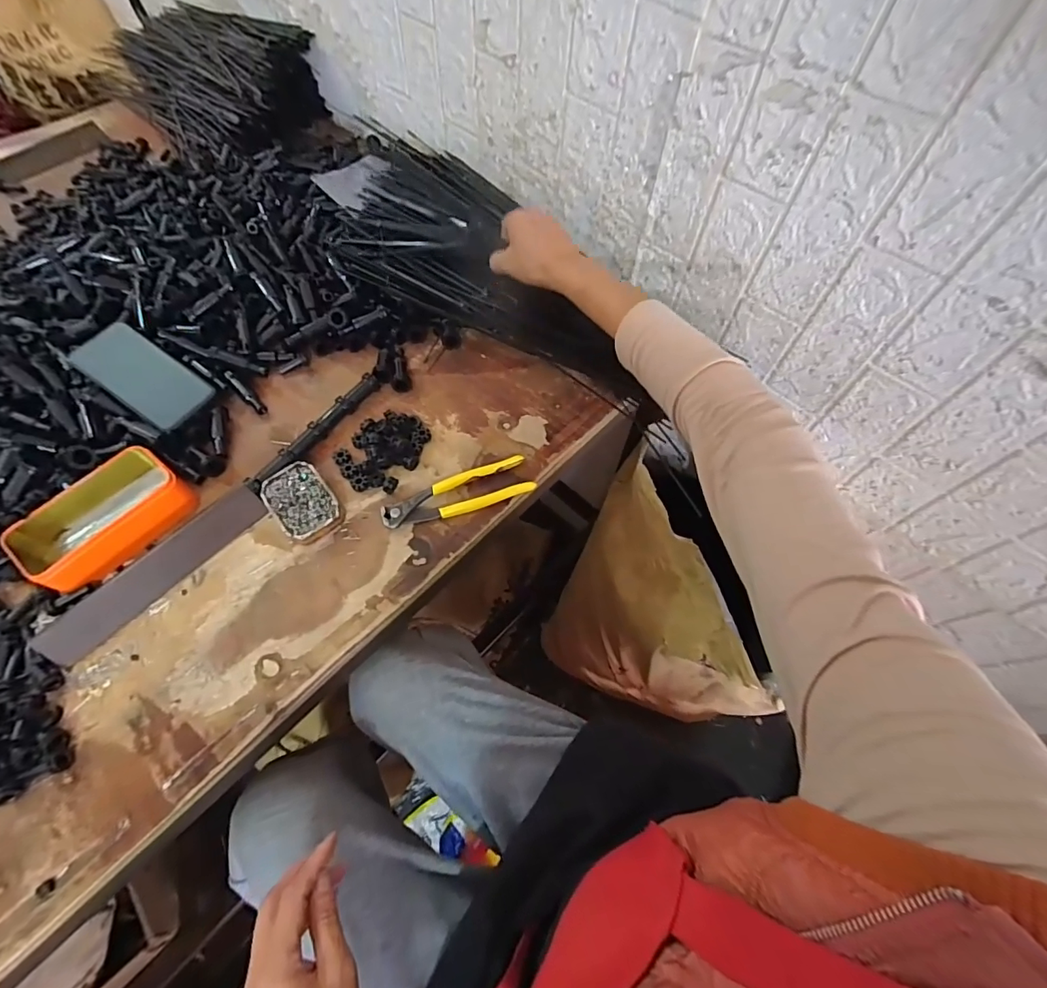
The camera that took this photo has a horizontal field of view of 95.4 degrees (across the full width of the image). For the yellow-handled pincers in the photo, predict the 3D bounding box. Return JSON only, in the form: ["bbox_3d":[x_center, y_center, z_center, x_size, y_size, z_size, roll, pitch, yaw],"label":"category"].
[{"bbox_3d":[-0.073,0.000,0.532,0.165,0.018,0.048,-17,63,-12],"label":"yellow-handled pincers"}]

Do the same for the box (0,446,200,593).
[{"bbox_3d":[-0.429,0.025,0.489,0.083,0.045,0.147,36,65,16],"label":"box"}]

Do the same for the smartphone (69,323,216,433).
[{"bbox_3d":[-0.444,-0.139,0.556,0.162,0.009,0.072,35,75,4],"label":"smartphone"}]

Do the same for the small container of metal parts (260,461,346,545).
[{"bbox_3d":[-0.239,0.009,0.517,0.058,0.024,0.095,-34,67,-20],"label":"small container of metal parts"}]

